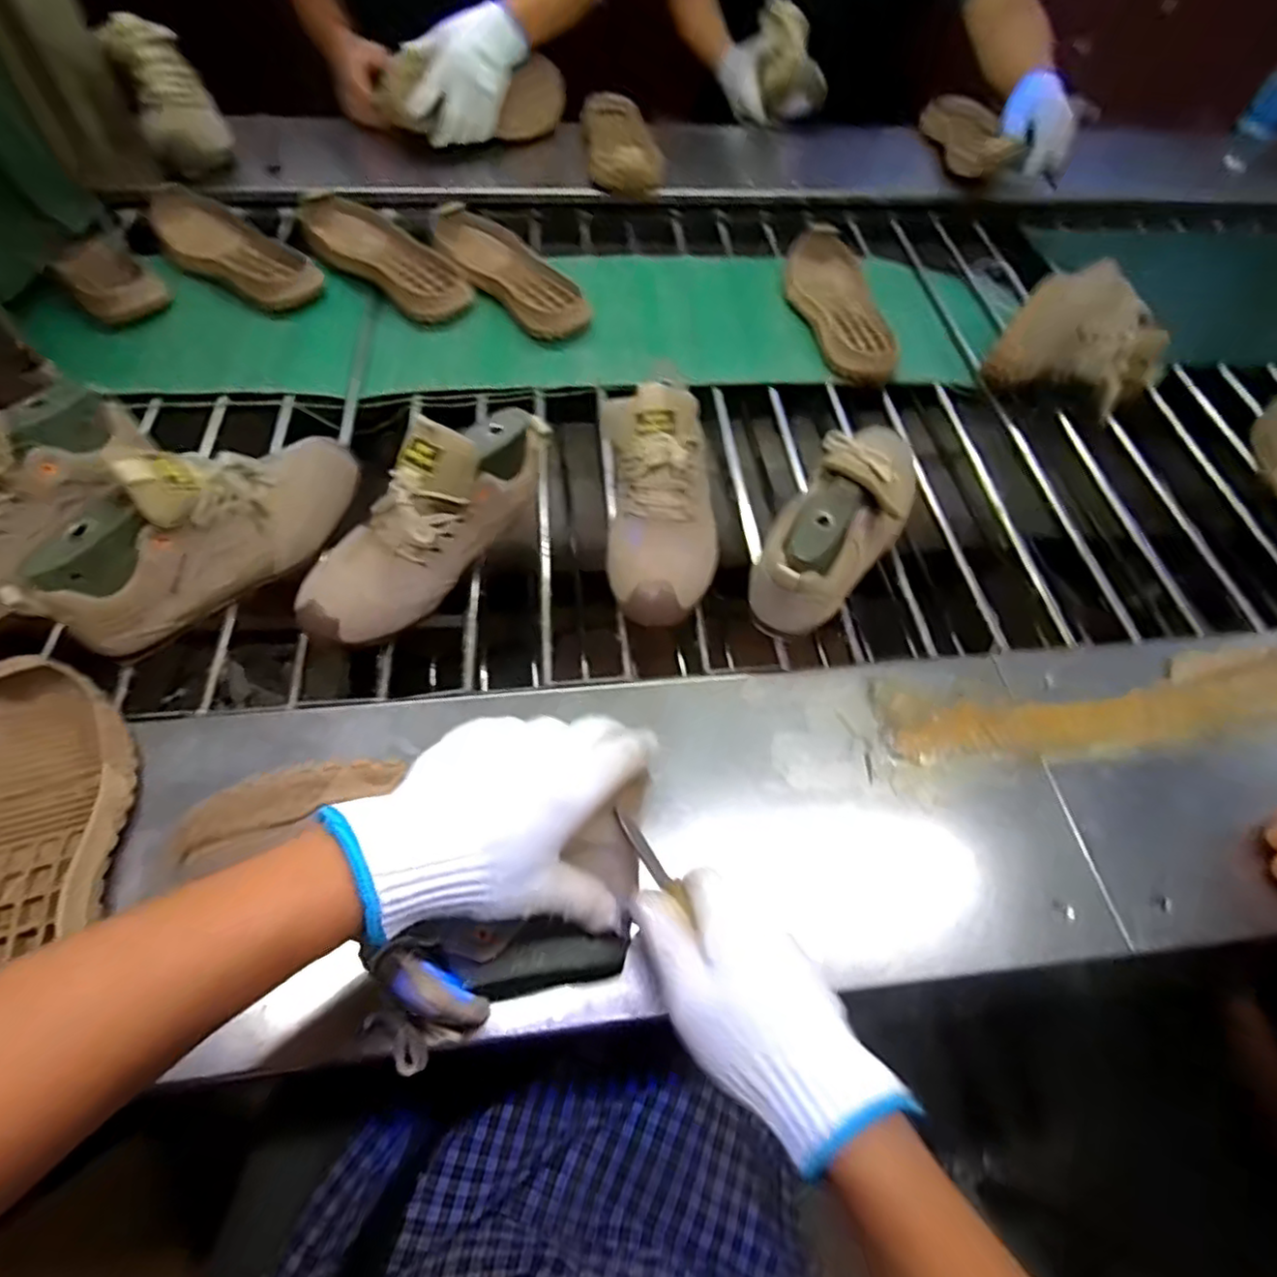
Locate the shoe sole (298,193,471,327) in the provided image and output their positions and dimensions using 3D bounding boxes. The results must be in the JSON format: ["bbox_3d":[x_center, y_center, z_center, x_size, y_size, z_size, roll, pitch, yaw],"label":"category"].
[{"bbox_3d":[-0.330,-0.506,0.869,0.267,0.033,0.119,40,63,19],"label":"shoe sole"}]

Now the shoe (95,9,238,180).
[{"bbox_3d":[-0.642,-0.743,0.904,0.108,0.083,0.219,-28,88,-20],"label":"shoe"}]

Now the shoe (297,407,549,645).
[{"bbox_3d":[-0.186,-0.115,0.569,0.090,0.107,0.270,33,61,15],"label":"shoe"}]

